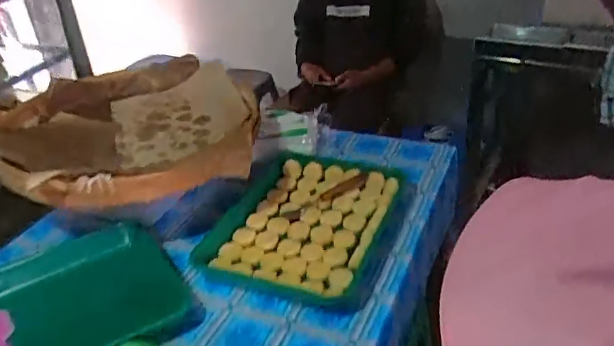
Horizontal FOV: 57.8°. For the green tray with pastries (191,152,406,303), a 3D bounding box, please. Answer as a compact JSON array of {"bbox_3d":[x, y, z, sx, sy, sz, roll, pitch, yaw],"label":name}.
[{"bbox_3d":[-0.002,0.085,0.965,0.277,0.040,0.351,11,36,23],"label":"green tray with pastries"}]

